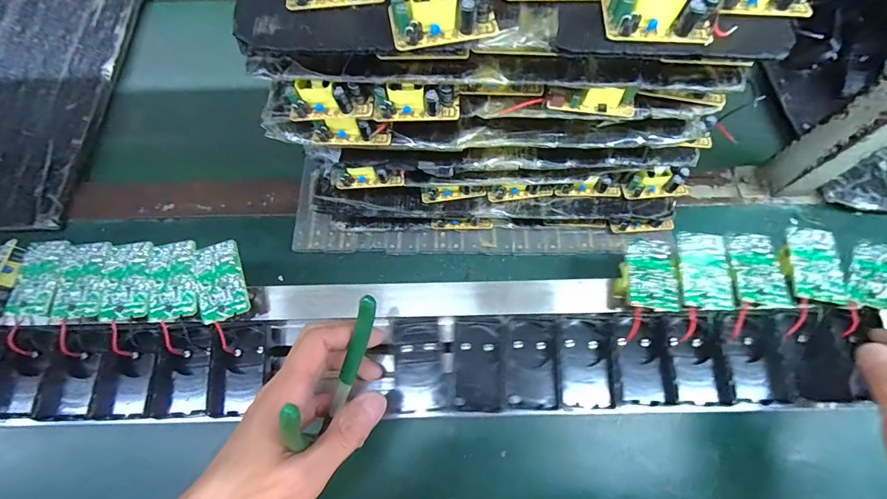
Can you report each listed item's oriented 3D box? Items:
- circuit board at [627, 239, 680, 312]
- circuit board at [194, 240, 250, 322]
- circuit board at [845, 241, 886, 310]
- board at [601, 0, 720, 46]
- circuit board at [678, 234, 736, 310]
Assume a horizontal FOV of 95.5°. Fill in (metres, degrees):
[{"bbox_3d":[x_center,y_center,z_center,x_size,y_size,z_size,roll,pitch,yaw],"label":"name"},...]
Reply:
[{"bbox_3d":[0.168,0.019,0.323,0.038,0.010,0.061,10,69,5],"label":"circuit board"},{"bbox_3d":[-0.182,0.026,0.328,0.036,0.009,0.061,-16,75,-6],"label":"circuit board"},{"bbox_3d":[0.346,0.021,0.318,0.035,0.005,0.061,22,67,34],"label":"circuit board"},{"bbox_3d":[0.131,-0.149,0.243,0.062,0.024,0.040,-1,68,1],"label":"board"},{"bbox_3d":[0.211,0.016,0.325,0.038,0.005,0.065,7,69,4],"label":"circuit board"}]

